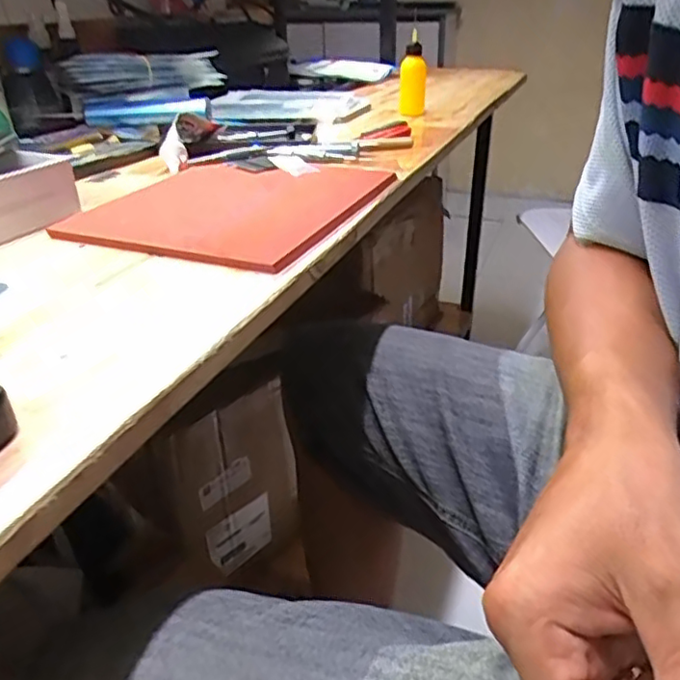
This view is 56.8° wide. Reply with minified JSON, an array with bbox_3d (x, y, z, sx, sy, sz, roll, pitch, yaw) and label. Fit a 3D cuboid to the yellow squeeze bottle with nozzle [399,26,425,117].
[{"bbox_3d":[0.100,-0.364,0.869,0.035,0.109,0.035,4,9,9],"label":"yellow squeeze bottle with nozzle"}]

